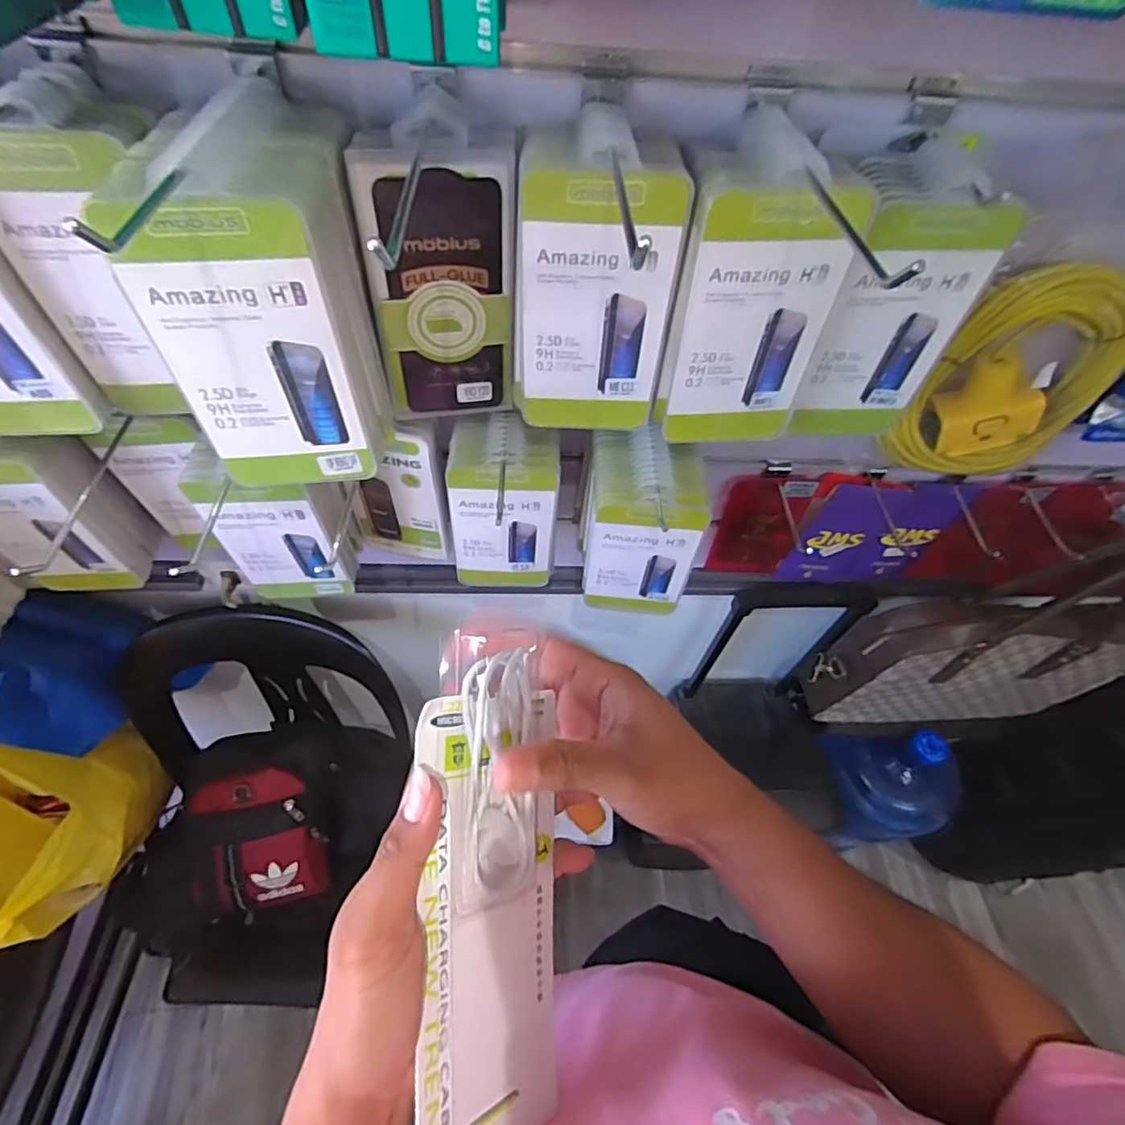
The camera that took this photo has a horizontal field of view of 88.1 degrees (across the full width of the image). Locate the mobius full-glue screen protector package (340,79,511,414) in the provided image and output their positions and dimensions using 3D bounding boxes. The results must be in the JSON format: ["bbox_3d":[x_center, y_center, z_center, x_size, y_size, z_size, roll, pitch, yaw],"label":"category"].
[{"bbox_3d":[-0.076,-0.175,0.373,0.088,0.190,0.027,-8,55,-11],"label":"mobius full-glue screen protector package"}]

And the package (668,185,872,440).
[{"bbox_3d":[0.119,-0.139,0.357,0.097,0.165,0.014,0,57,-4],"label":"package"}]

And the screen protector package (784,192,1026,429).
[{"bbox_3d":[0.209,-0.145,0.371,0.089,0.159,0.013,-1,57,-5],"label":"screen protector package"}]

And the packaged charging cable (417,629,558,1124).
[{"bbox_3d":[-0.031,0.151,0.277,0.076,0.017,0.231,7,80,-42],"label":"packaged charging cable"}]

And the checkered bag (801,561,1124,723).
[{"bbox_3d":[0.530,0.100,0.743,0.339,0.361,0.110,-1,57,-5],"label":"checkered bag"}]

